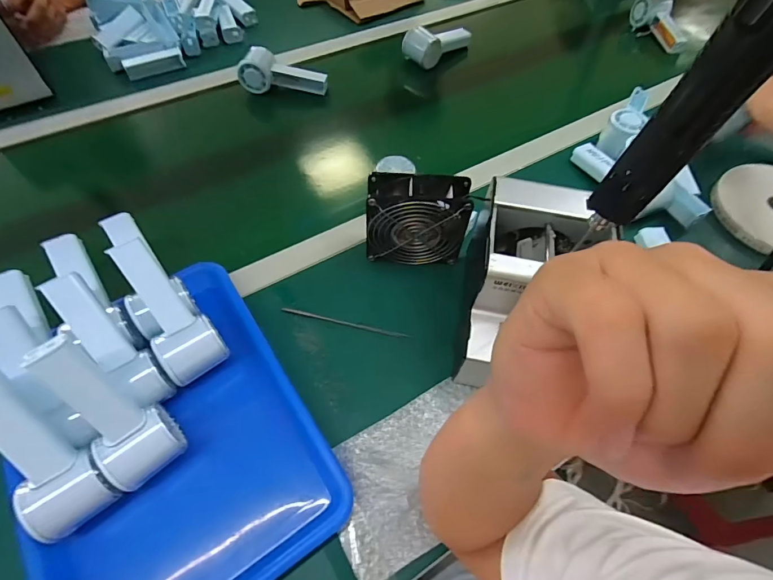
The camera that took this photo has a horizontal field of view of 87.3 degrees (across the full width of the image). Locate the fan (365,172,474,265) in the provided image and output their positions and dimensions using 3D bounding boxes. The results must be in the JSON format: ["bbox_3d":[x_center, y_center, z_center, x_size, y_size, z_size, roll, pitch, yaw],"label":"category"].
[{"bbox_3d":[0.036,-0.082,0.495,0.118,0.116,0.050,2,57,-1],"label":"fan"}]

